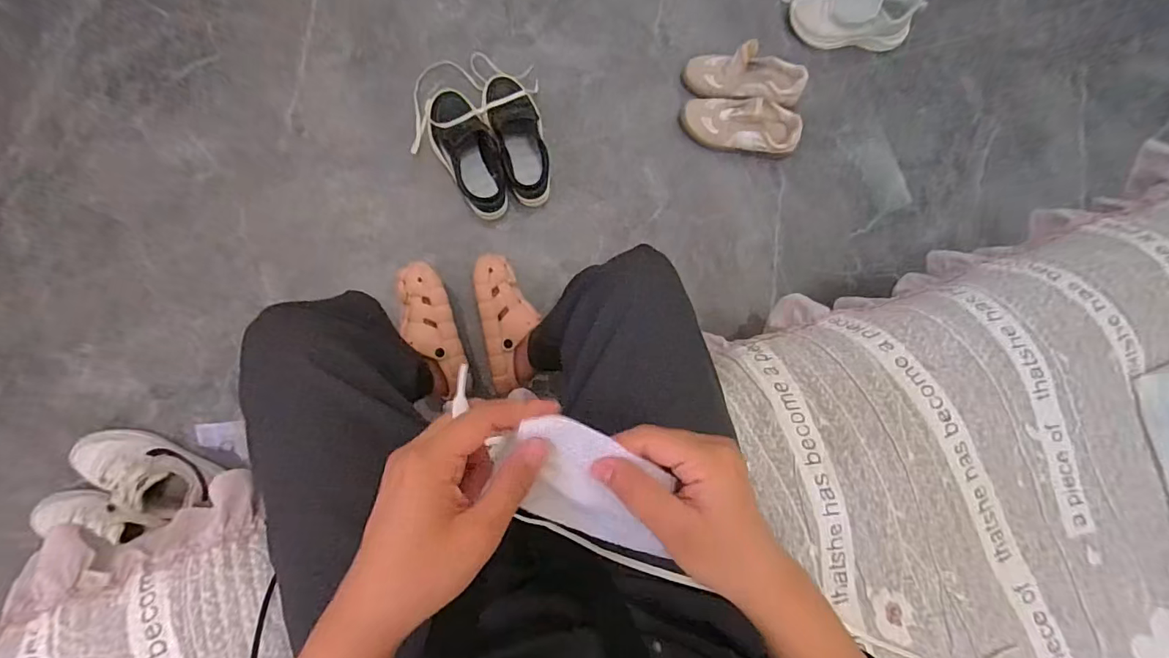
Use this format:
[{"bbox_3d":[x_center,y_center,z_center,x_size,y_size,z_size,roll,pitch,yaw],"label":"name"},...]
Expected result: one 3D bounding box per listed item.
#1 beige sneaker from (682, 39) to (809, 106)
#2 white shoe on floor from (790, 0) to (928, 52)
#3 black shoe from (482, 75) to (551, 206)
[{"bbox_3d":[0.311,-0.486,0.953,0.222,0.089,0.095,3,83,-4],"label":"beige sneaker"},{"bbox_3d":[0.530,-0.609,0.962,0.232,0.128,0.078,22,82,-1],"label":"white shoe on floor"},{"bbox_3d":[-0.122,-0.361,0.934,0.099,0.072,0.246,-20,85,-6],"label":"black shoe"}]

